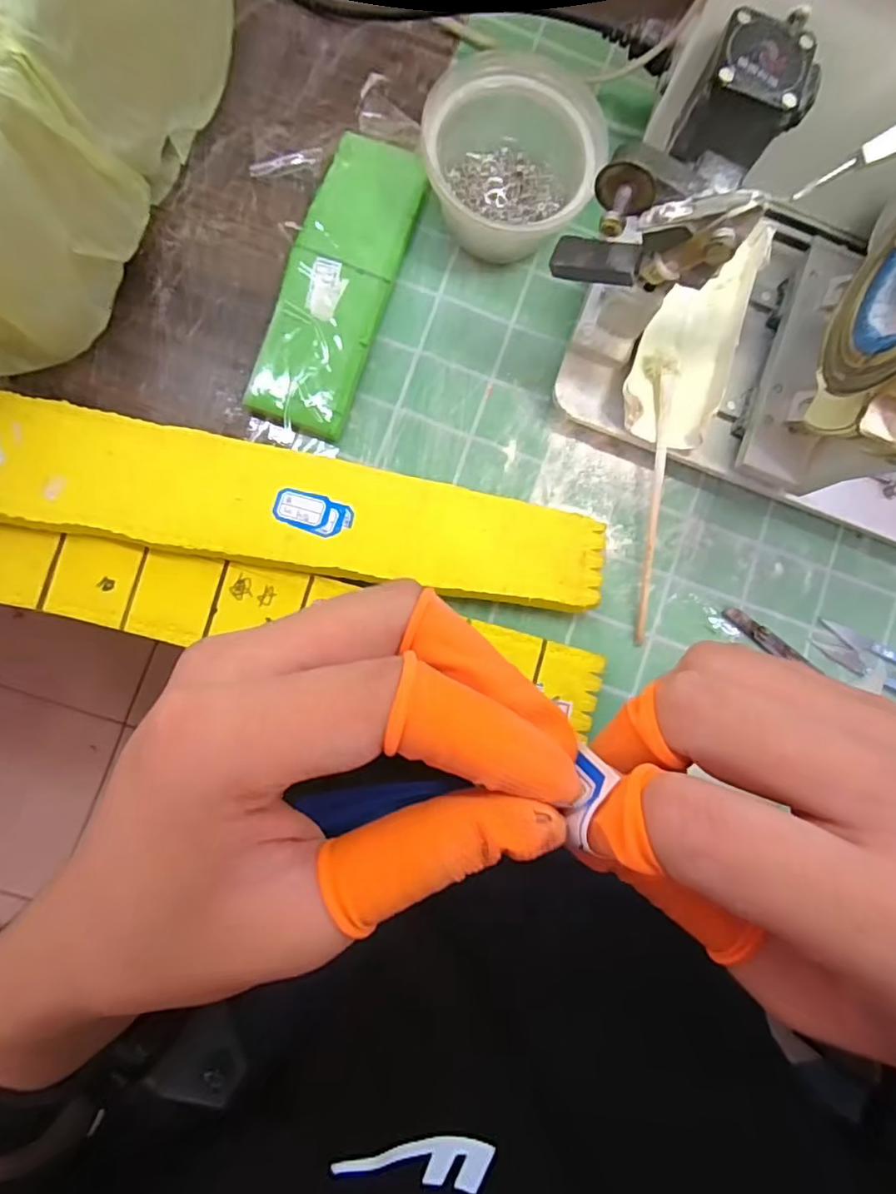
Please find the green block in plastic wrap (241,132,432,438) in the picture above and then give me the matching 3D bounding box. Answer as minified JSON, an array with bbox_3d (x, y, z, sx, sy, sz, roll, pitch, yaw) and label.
[{"bbox_3d":[-0.064,-0.187,0.337,0.058,0.015,0.184,18,84,-4],"label":"green block in plastic wrap"}]

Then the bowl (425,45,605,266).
[{"bbox_3d":[0.037,-0.255,0.331,0.095,0.052,0.103,0,86,-5],"label":"bowl"}]

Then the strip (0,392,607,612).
[{"bbox_3d":[-0.083,-0.048,0.317,0.341,0.022,0.065,10,85,-4],"label":"strip"}]

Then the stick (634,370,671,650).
[{"bbox_3d":[0.119,-0.050,0.330,0.007,0.010,0.155,3,96,-5],"label":"stick"}]

